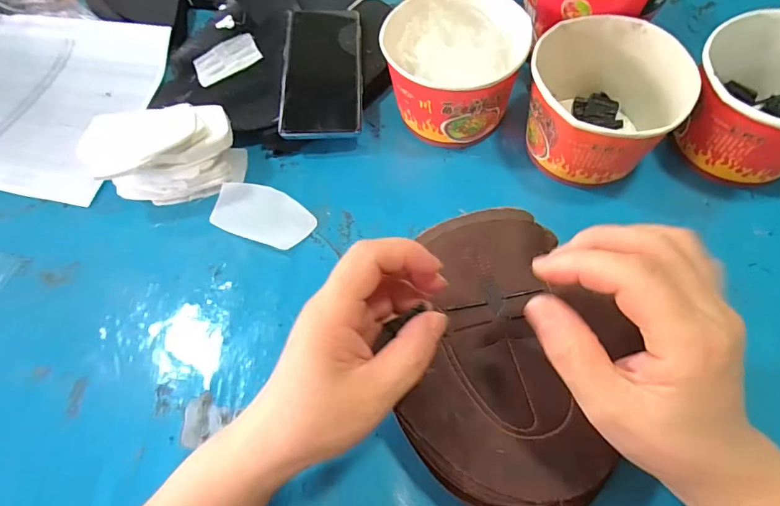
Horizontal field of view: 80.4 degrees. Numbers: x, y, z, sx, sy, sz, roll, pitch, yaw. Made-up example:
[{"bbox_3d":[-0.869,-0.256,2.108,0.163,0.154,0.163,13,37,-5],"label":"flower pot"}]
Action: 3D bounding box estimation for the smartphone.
[{"bbox_3d":[-0.065,-0.175,0.440,0.073,0.013,0.151,-3,64,2],"label":"smartphone"}]

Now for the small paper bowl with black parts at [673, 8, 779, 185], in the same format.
[{"bbox_3d":[0.298,-0.118,0.366,0.111,0.087,0.114,-1,64,3],"label":"small paper bowl with black parts"}]

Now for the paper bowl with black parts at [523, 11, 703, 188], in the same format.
[{"bbox_3d":[0.170,-0.120,0.379,0.111,0.079,0.118,10,65,8],"label":"paper bowl with black parts"}]

